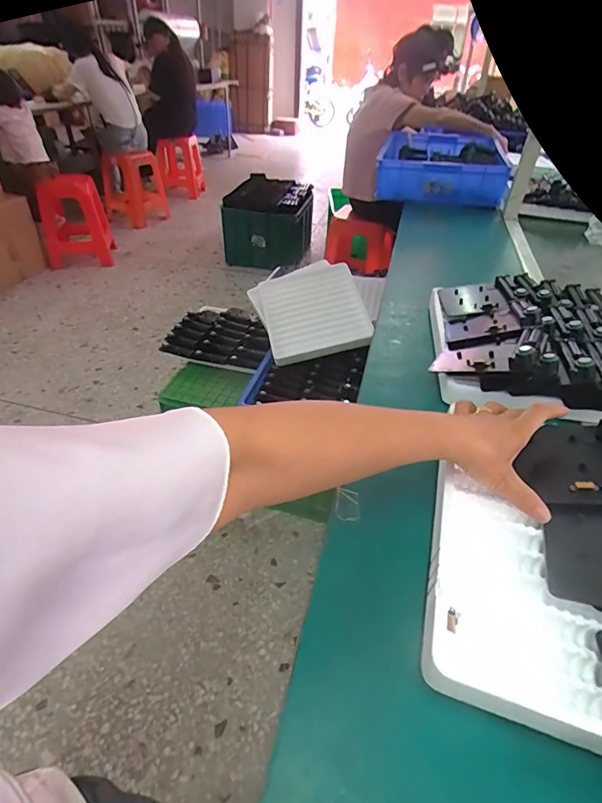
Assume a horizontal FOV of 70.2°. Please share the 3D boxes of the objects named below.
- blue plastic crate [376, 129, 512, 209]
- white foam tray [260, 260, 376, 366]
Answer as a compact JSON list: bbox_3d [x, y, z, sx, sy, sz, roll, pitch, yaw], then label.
[{"bbox_3d":[0.479,-0.815,1.475,0.383,0.125,0.557,10,40,8],"label":"blue plastic crate"},{"bbox_3d":[0.036,-0.260,1.227,0.276,0.031,0.307,-14,60,2],"label":"white foam tray"}]

